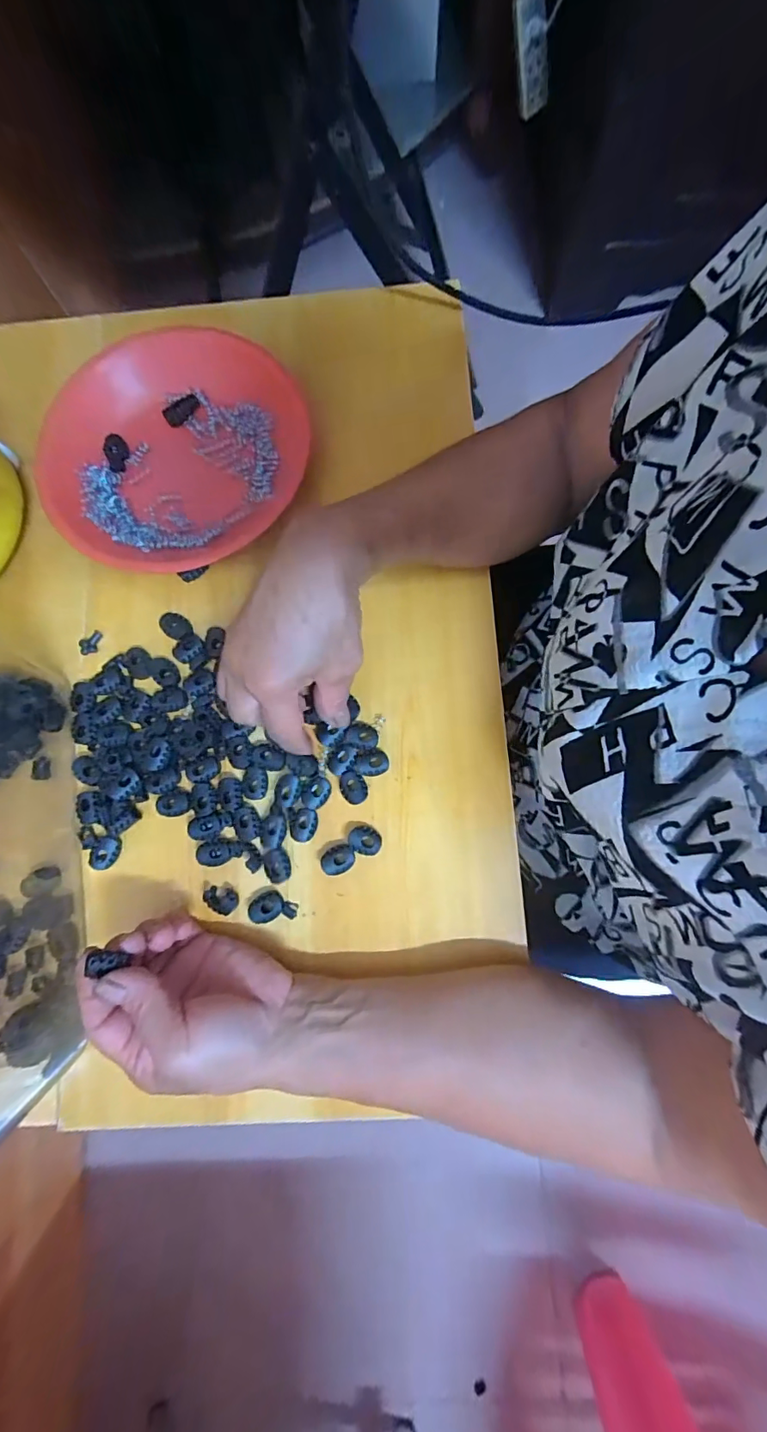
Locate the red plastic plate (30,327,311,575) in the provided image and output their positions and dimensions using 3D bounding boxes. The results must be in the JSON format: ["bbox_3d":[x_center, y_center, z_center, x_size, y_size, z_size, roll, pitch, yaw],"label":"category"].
[{"bbox_3d":[-0.158,-0.199,0.362,0.193,0.023,0.190,0,79,1],"label":"red plastic plate"}]

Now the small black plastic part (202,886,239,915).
[{"bbox_3d":[-0.106,0.118,0.312,0.022,0.008,0.015,32,81,6],"label":"small black plastic part"}]

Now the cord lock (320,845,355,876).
[{"bbox_3d":[-0.030,0.093,0.314,0.022,0.008,0.017,-20,80,-3],"label":"cord lock"}]

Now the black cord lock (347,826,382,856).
[{"bbox_3d":[-0.012,0.081,0.315,0.022,0.008,0.018,5,80,2],"label":"black cord lock"}]

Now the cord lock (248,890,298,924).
[{"bbox_3d":[-0.072,0.122,0.310,0.030,0.007,0.018,-5,79,0],"label":"cord lock"}]

